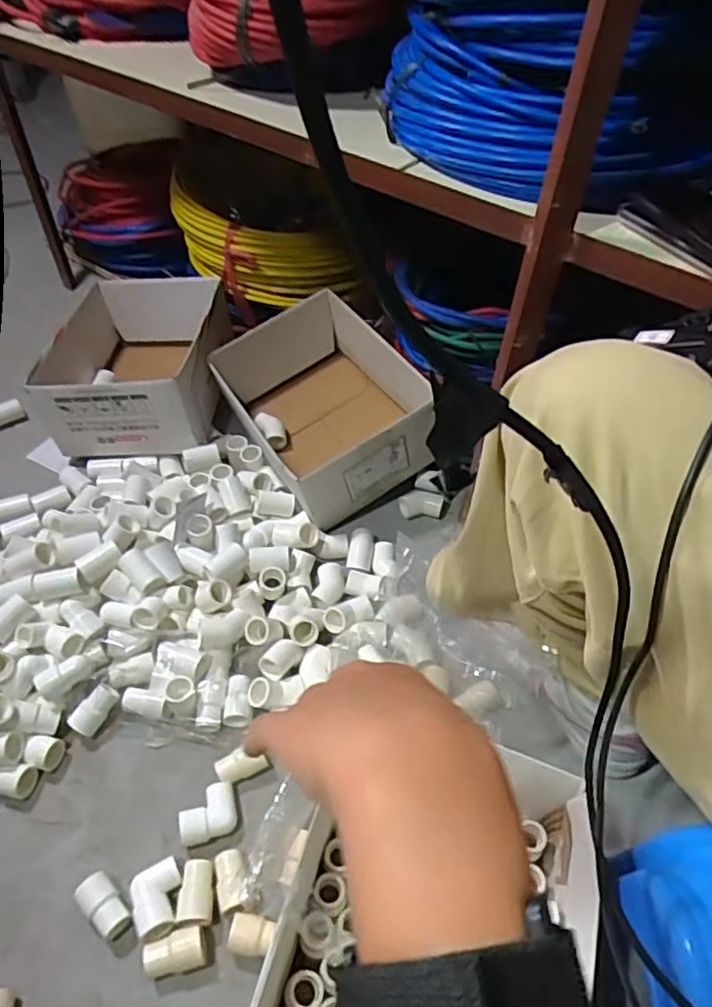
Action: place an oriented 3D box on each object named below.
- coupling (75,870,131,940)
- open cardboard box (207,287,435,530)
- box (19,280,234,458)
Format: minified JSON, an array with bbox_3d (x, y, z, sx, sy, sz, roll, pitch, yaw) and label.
[{"bbox_3d":[-0.225,0.359,0.576,0.028,0.028,0.053,-34,59,-28],"label":"coupling"},{"bbox_3d":[-0.047,-0.138,0.920,0.225,0.159,0.306,-21,53,-19],"label":"open cardboard box"},{"bbox_3d":[-0.331,-0.201,1.004,0.247,0.182,0.317,1,49,-2],"label":"box"}]

